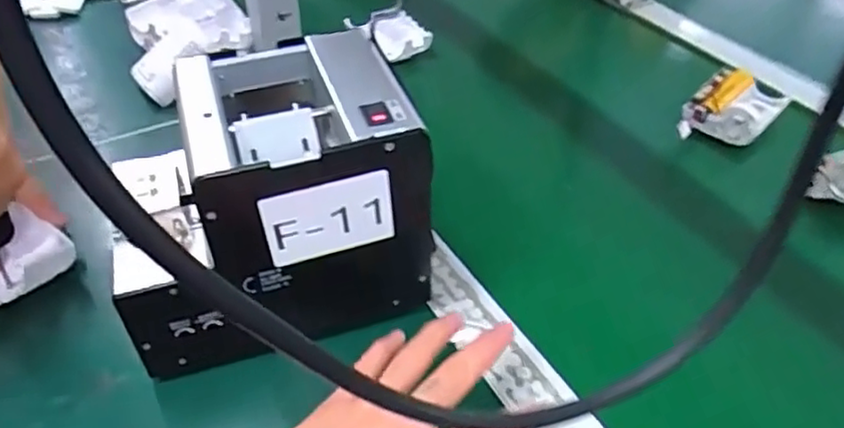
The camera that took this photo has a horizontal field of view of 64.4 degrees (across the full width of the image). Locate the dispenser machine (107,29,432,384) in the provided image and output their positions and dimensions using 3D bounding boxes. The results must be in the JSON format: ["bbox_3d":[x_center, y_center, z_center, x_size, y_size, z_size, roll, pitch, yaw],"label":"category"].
[{"bbox_3d":[-0.098,-0.003,0.431,0.182,0.156,0.122,-14,44,-14],"label":"dispenser machine"}]

